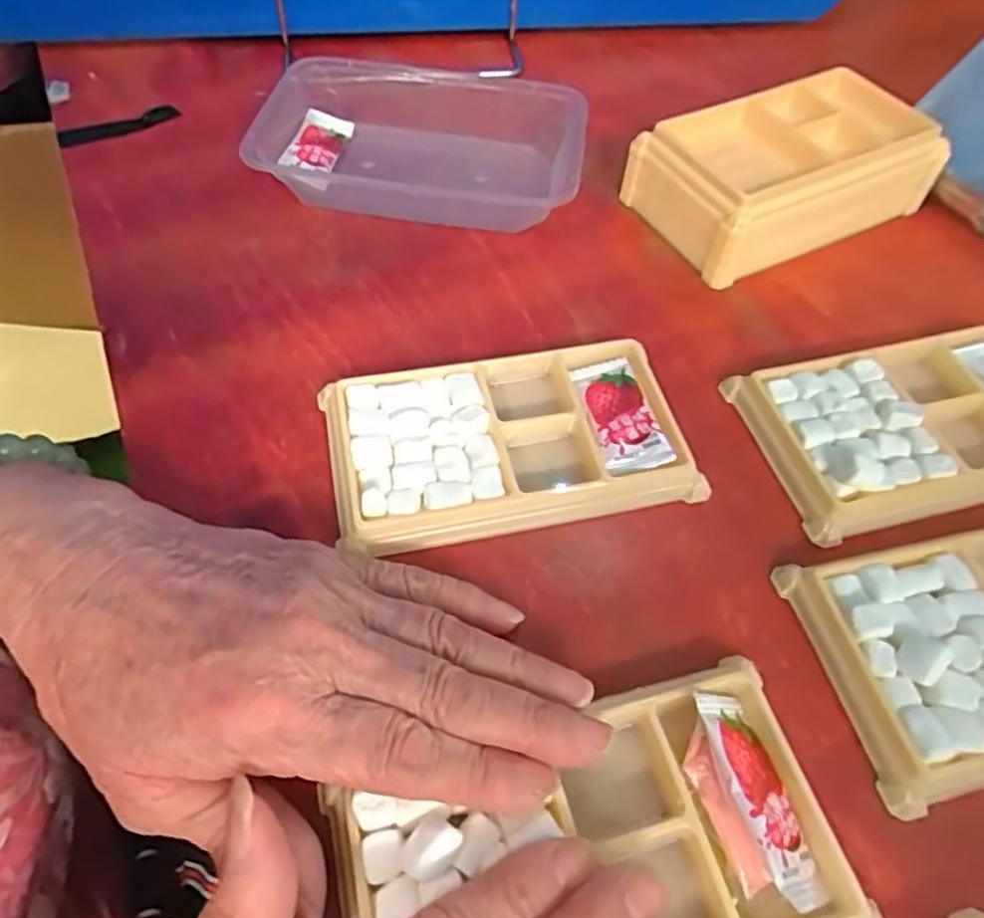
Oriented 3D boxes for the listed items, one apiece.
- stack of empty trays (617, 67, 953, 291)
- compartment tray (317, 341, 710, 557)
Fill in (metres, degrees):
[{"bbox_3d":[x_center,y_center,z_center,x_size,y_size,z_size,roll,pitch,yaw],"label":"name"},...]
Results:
[{"bbox_3d":[0.151,-0.149,0.357,0.143,0.042,0.082,-22,59,-18],"label":"stack of empty trays"},{"bbox_3d":[0.005,-0.008,0.269,0.133,0.015,0.073,-9,58,-10],"label":"compartment tray"}]

